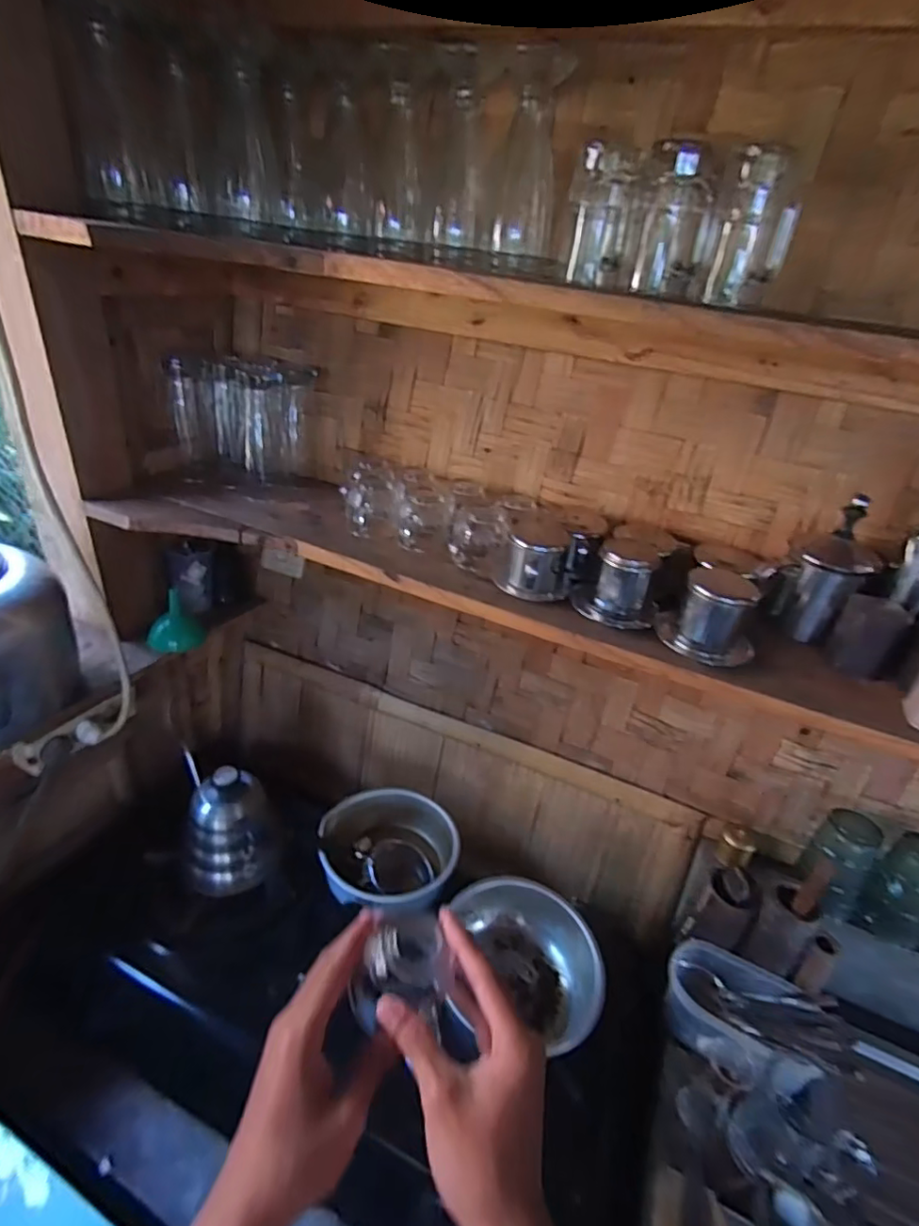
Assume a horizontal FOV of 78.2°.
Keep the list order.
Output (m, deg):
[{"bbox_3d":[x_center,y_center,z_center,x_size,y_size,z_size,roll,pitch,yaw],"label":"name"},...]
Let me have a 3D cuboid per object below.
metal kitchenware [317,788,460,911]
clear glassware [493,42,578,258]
[{"bbox_3d":[-0.101,0.351,0.818,0.194,0.068,0.186,5,29,-3],"label":"metal kitchenware"},{"bbox_3d":[0.078,-0.510,0.647,0.069,0.177,0.084,6,29,-1],"label":"clear glassware"}]

